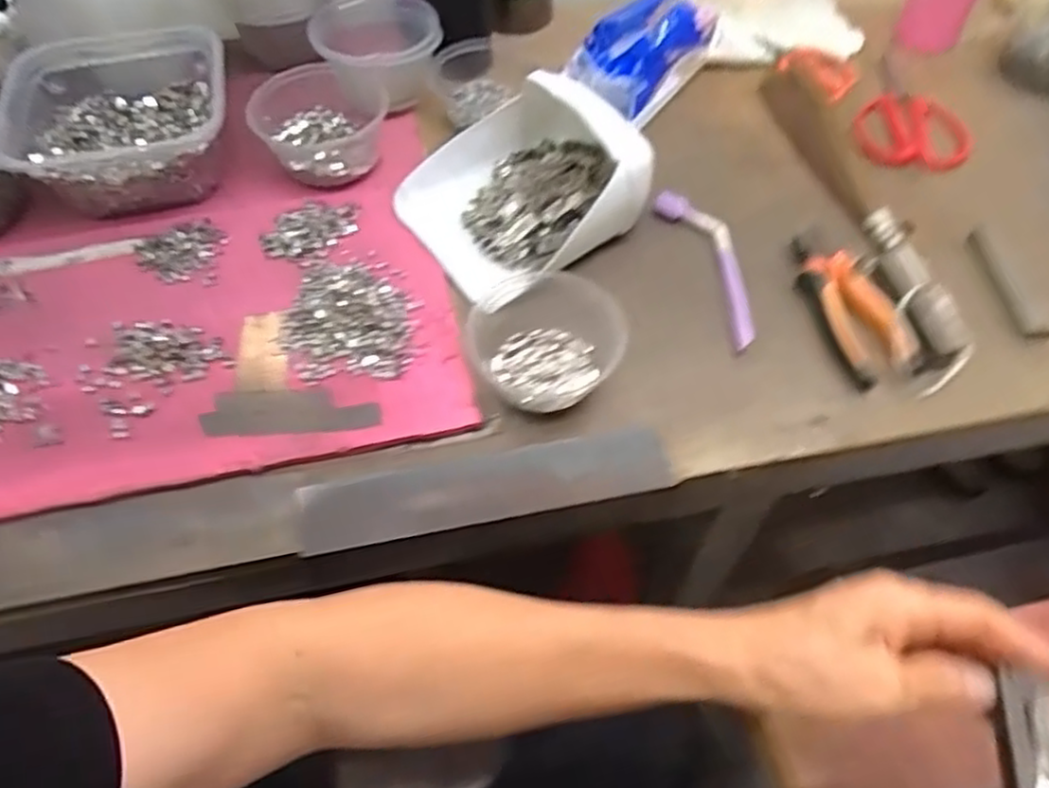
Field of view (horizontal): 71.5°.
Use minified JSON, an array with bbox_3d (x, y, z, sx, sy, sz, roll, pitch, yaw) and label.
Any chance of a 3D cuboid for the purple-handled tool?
[{"bbox_3d":[0.156,-0.105,0.586,0.044,0.026,0.155,-16,57,-11],"label":"purple-handled tool"}]

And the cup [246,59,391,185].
[{"bbox_3d":[-0.176,-0.237,0.636,0.101,0.067,0.097,0,55,0],"label":"cup"}]

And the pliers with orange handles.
[{"bbox_3d":[0.249,-0.067,0.562,0.049,0.027,0.131,-16,56,-10],"label":"pliers with orange handles"}]

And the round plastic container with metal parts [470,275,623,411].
[{"bbox_3d":[0.017,-0.042,0.532,0.104,0.042,0.112,19,57,13],"label":"round plastic container with metal parts"}]

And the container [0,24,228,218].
[{"bbox_3d":[-0.348,-0.230,0.625,0.188,0.075,0.157,-12,56,-8],"label":"container"}]

